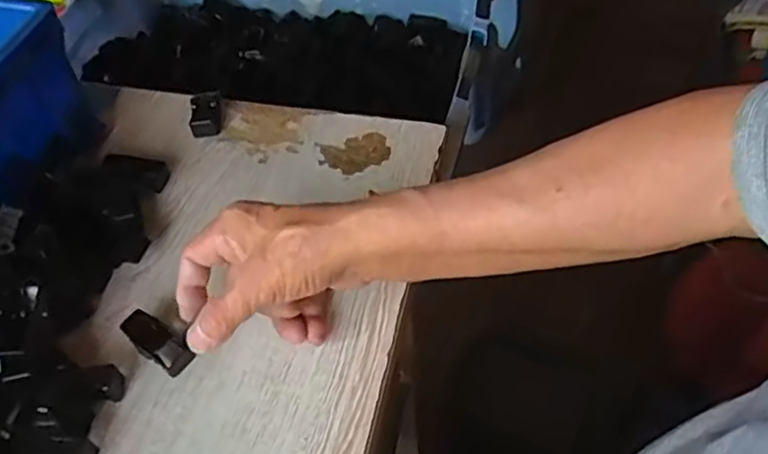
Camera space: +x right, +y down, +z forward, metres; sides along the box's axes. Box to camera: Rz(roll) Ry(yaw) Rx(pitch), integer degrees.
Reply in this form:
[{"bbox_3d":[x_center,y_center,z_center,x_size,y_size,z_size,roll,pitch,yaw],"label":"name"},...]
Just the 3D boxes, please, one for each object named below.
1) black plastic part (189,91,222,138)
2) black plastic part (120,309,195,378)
[{"bbox_3d":[-0.154,-0.099,0.567,0.024,0.017,0.043,-6,52,-2],"label":"black plastic part"},{"bbox_3d":[-0.152,0.077,0.439,0.051,0.012,0.022,39,61,5],"label":"black plastic part"}]

